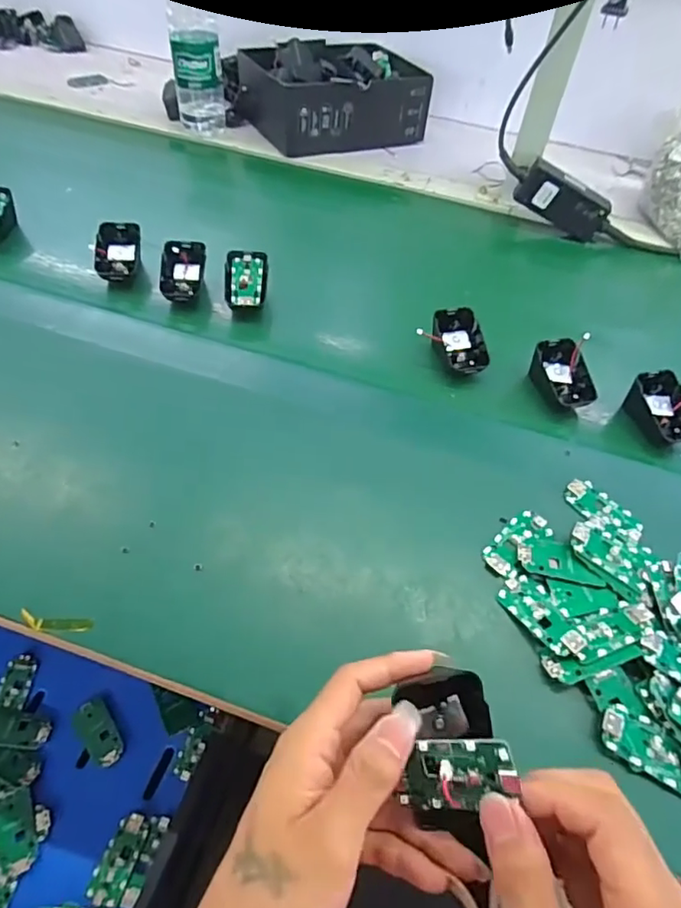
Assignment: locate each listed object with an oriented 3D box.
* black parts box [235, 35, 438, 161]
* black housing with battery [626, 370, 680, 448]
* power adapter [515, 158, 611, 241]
[{"bbox_3d":[-0.001,-0.543,0.840,0.251,0.090,0.171,-21,57,-20],"label":"black parts box"},{"bbox_3d":[0.293,-0.037,0.511,0.053,0.044,0.066,-11,54,-13],"label":"black housing with battery"},{"bbox_3d":[0.282,-0.319,0.699,0.118,0.056,0.024,27,52,-11],"label":"power adapter"}]

